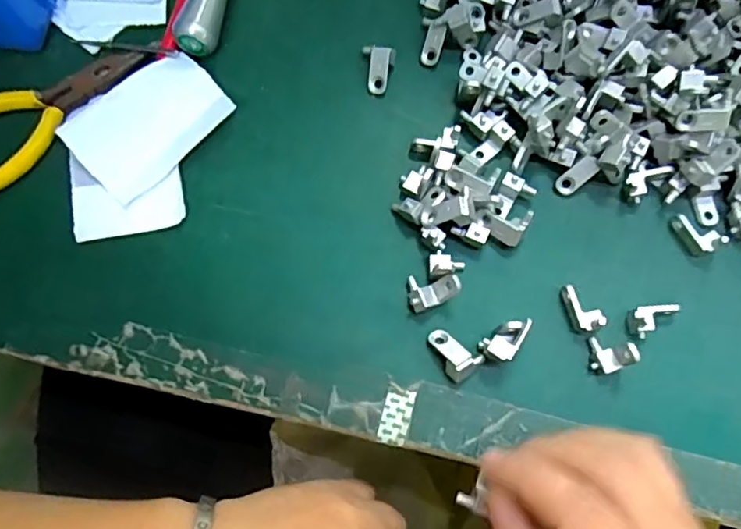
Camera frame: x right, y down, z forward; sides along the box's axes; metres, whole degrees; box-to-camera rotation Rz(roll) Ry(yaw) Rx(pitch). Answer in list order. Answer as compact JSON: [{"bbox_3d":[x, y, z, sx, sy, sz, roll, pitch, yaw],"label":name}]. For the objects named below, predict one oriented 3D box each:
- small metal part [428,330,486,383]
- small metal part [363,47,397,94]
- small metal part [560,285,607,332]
[{"bbox_3d":[0.036,0.040,0.263,0.025,0.011,0.016,41,80,10],"label":"small metal part"},{"bbox_3d":[0.005,-0.101,0.299,0.016,0.013,0.023,0,76,1],"label":"small metal part"},{"bbox_3d":[0.096,0.020,0.268,0.011,0.010,0.023,-26,77,-6],"label":"small metal part"}]

